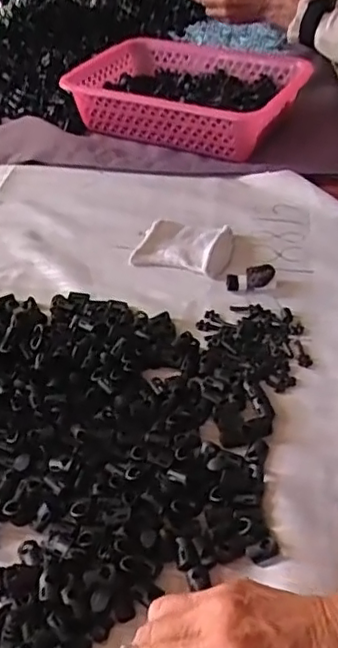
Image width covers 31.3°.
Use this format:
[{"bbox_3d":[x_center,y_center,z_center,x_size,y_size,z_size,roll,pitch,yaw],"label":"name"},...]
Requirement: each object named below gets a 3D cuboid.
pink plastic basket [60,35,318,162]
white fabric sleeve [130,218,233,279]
[{"bbox_3d":[0.020,-0.273,0.722,0.273,0.071,0.129,22,47,25],"label":"pink plastic basket"},{"bbox_3d":[0.016,-0.078,0.591,0.093,0.014,0.062,10,46,14],"label":"white fabric sleeve"}]

